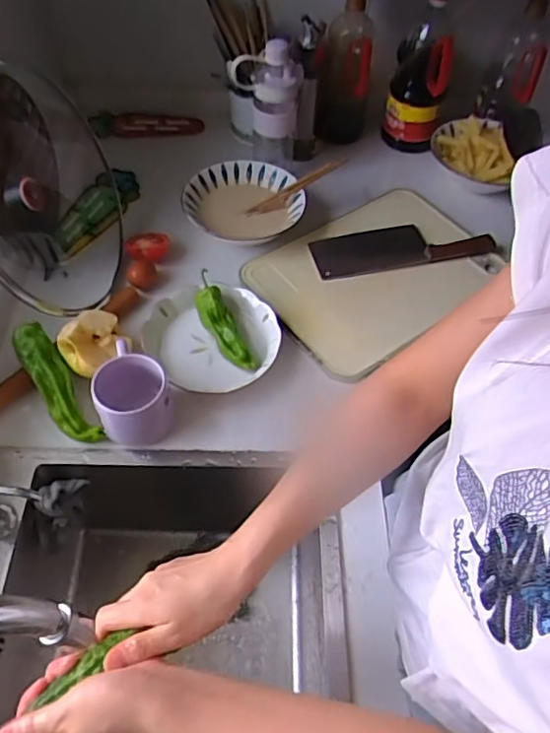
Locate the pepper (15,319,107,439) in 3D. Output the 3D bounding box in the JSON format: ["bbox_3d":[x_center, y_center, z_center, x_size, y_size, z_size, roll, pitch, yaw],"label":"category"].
[{"bbox_3d":[-0.287,0.025,0.752,0.045,0.031,0.183,-29,79,-23],"label":"pepper"}]

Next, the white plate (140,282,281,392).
[{"bbox_3d":[-0.092,-0.048,0.828,0.188,0.047,0.184,1,54,-2],"label":"white plate"}]

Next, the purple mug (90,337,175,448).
[{"bbox_3d":[-0.182,0.034,0.731,0.088,0.073,0.109,-16,56,-14],"label":"purple mug"}]

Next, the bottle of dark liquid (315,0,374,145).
[{"bbox_3d":[0.129,-0.536,1.051,0.103,0.231,0.093,10,54,5],"label":"bottle of dark liquid"}]

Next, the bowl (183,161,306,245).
[{"bbox_3d":[-0.052,-0.268,0.981,0.195,0.071,0.195,1,54,-2],"label":"bowl"}]

